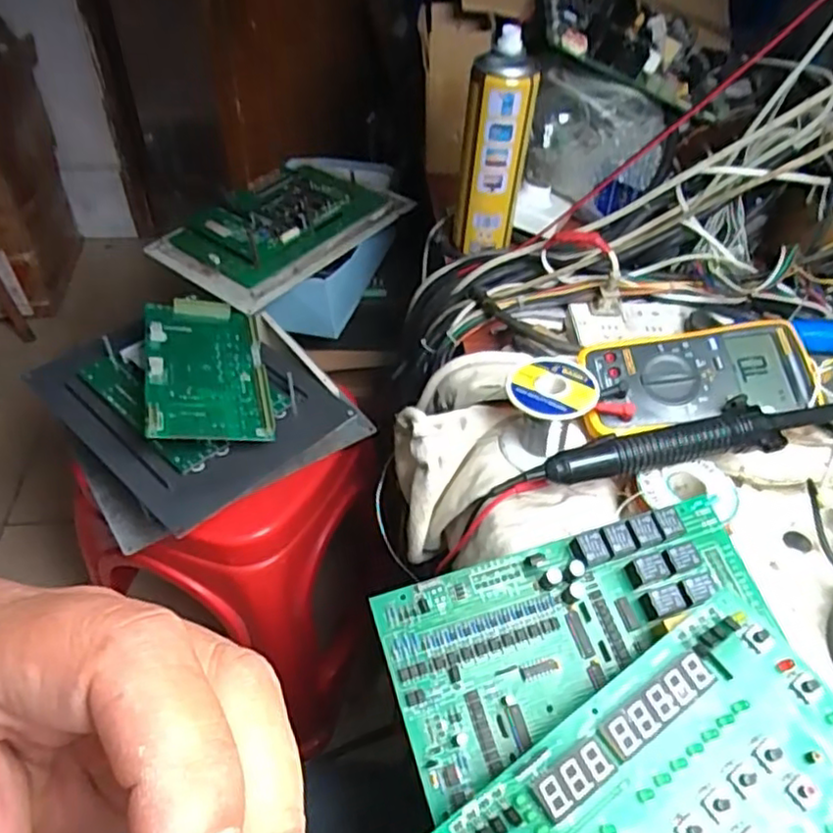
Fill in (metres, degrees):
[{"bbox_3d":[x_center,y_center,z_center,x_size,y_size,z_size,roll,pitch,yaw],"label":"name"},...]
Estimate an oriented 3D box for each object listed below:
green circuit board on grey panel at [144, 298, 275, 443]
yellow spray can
[{"bbox_3d":[-0.223,-0.054,0.705,0.119,0.012,0.205,1,51,-24],"label":"green circuit board on grey panel"},{"bbox_3d":[0.079,-0.273,0.674,0.068,0.208,0.057,9,46,5],"label":"yellow spray can"}]

